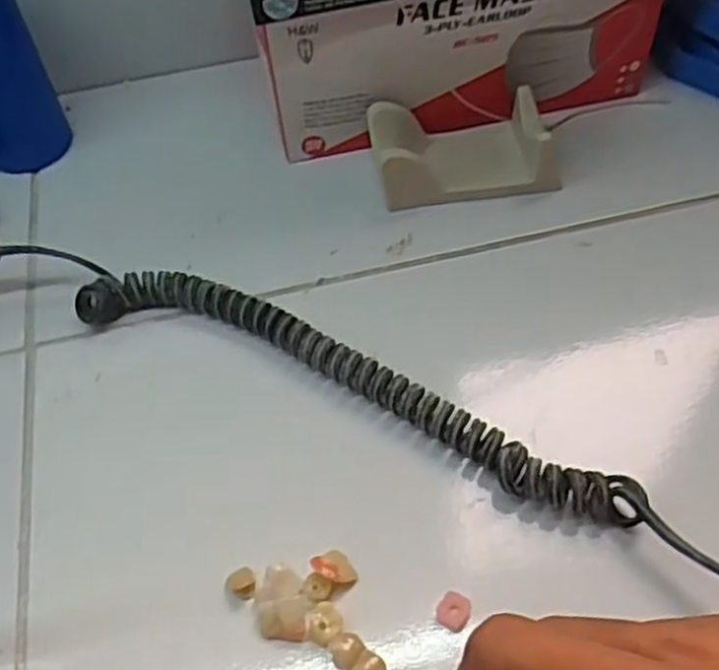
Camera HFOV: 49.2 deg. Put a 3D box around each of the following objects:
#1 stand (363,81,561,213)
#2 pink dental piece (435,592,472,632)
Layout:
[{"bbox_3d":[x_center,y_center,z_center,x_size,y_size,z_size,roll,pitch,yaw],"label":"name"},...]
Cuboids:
[{"bbox_3d":[0.052,-0.097,0.401,0.090,0.034,0.052,-7,54,-2],"label":"stand"},{"bbox_3d":[0.033,0.096,0.274,0.011,0.005,0.012,-3,54,4],"label":"pink dental piece"}]

